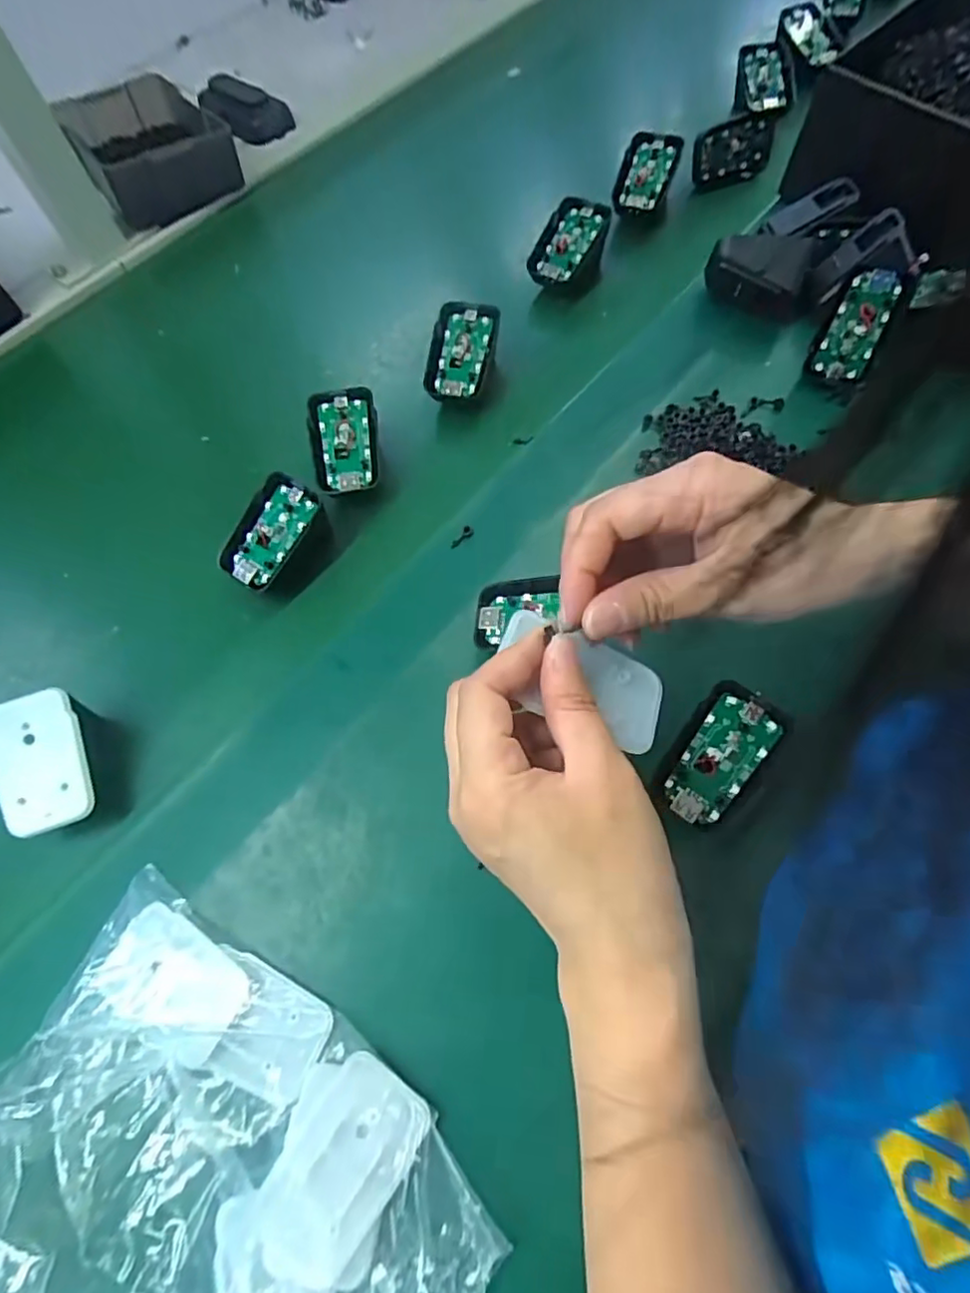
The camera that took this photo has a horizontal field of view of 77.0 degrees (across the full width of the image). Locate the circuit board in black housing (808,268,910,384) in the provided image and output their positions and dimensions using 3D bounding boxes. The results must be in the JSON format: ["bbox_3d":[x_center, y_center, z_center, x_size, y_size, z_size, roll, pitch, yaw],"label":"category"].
[{"bbox_3d":[0.244,-0.211,0.401,0.036,0.065,0.009,21,43,10],"label":"circuit board in black housing"}]

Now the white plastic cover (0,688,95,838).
[{"bbox_3d":[-0.227,0.059,0.309,0.044,0.004,0.068,-16,83,-7],"label":"white plastic cover"}]

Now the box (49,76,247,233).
[{"bbox_3d":[-0.308,-0.454,0.555,0.118,0.052,0.155,-32,68,-12],"label":"box"}]

